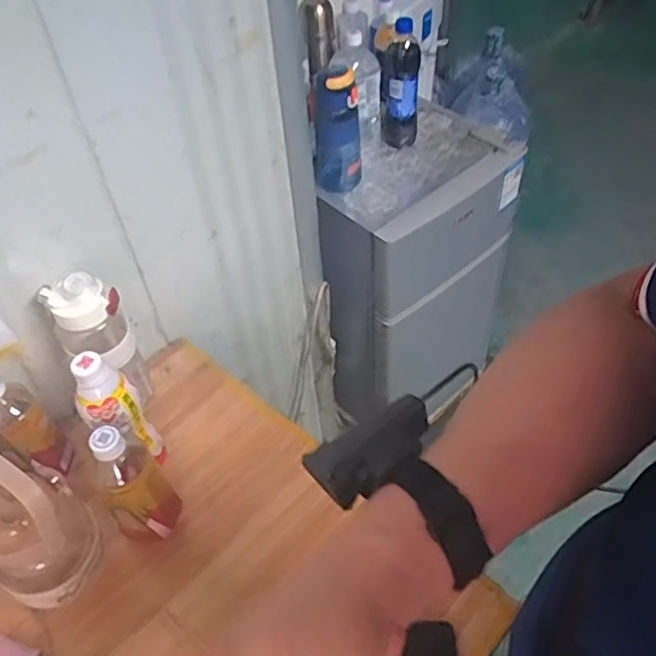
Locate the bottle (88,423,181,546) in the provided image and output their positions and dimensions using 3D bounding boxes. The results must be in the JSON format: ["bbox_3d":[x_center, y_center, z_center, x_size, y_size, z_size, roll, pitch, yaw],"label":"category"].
[{"bbox_3d":[-0.217,0.173,0.719,0.066,0.198,0.074,-30,54,-20],"label":"bottle"}]

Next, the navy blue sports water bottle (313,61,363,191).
[{"bbox_3d":[0.016,-0.352,1.153,0.083,0.218,0.066,1,50,4],"label":"navy blue sports water bottle"}]

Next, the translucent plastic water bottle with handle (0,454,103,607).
[{"bbox_3d":[-0.308,0.203,0.660,0.093,0.177,0.093,-2,50,2],"label":"translucent plastic water bottle with handle"}]

